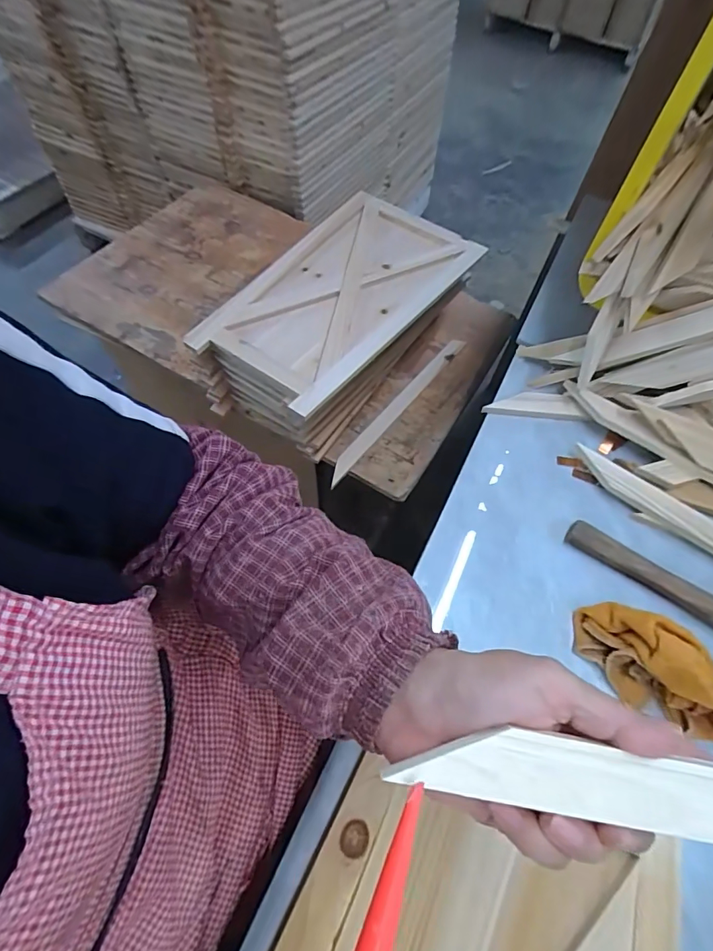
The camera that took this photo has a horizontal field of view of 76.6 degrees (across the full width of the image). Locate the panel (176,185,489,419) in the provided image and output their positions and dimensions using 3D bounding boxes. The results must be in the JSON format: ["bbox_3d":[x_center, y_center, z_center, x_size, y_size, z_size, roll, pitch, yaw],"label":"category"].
[{"bbox_3d":[-0.027,-0.286,0.685,0.262,0.025,0.438,33,63,14],"label":"panel"}]

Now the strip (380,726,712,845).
[{"bbox_3d":[0.110,0.127,0.181,0.189,0.007,0.028,9,60,-2],"label":"strip"}]

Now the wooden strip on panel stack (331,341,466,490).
[{"bbox_3d":[0.082,-0.131,0.804,0.029,0.006,0.392,34,64,15],"label":"wooden strip on panel stack"}]

